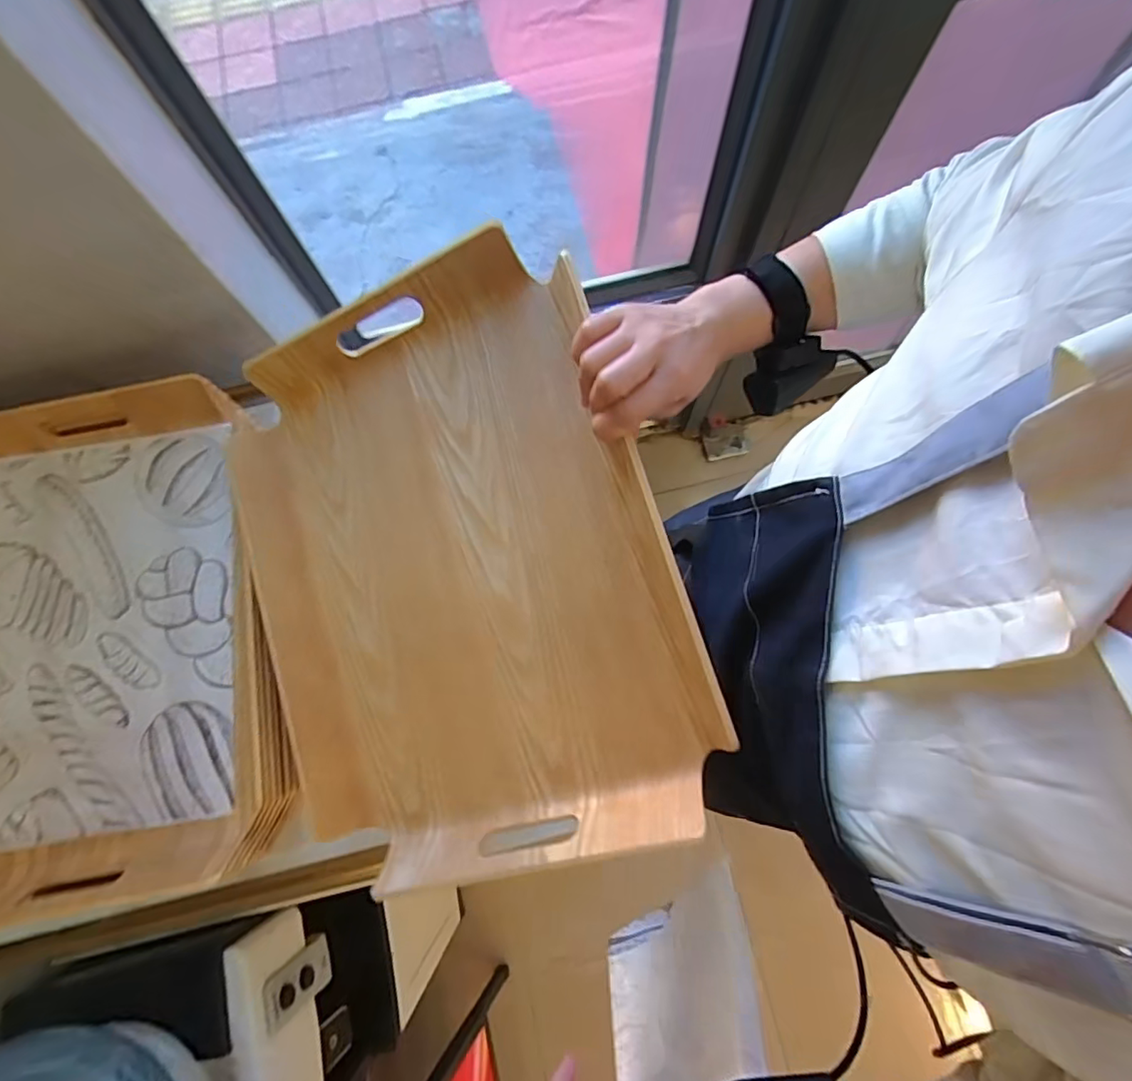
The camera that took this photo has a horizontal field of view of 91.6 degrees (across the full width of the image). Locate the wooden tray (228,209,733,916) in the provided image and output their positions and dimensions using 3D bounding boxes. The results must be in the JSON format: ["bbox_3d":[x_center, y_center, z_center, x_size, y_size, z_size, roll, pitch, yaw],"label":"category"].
[{"bbox_3d":[-0.099,0.019,0.421,0.342,0.046,0.426,-19,82,15],"label":"wooden tray"}]

